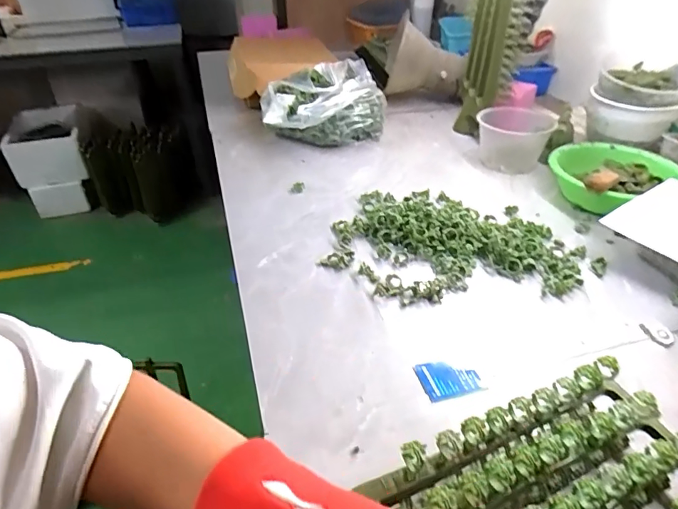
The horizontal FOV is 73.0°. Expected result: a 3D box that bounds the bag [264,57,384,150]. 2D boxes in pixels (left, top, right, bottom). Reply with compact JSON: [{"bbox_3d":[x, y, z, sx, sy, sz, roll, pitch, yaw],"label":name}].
[{"bbox_3d":[-0.032,-0.321,1.000,0.265,0.132,0.187,-4,36,-4],"label":"bag"}]

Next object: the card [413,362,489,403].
[{"bbox_3d":[0.116,0.130,0.481,0.062,0.004,0.046,-8,37,-10],"label":"card"}]

